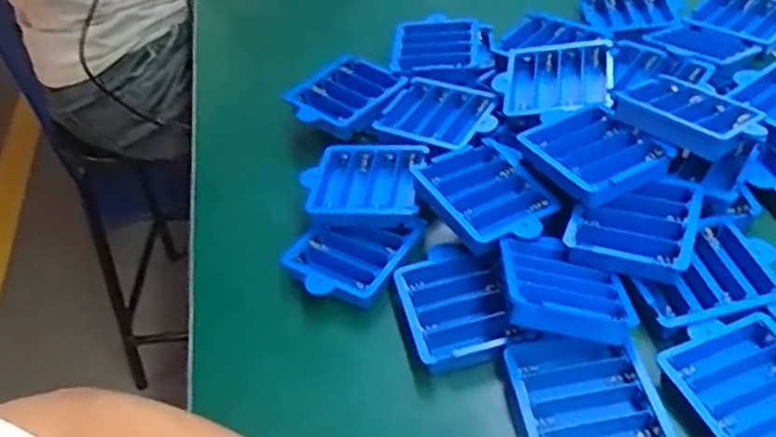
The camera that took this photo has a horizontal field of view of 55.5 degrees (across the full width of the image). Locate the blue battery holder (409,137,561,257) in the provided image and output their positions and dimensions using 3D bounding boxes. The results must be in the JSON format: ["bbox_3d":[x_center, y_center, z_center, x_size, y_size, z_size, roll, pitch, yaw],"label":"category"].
[{"bbox_3d":[0.060,-0.017,0.437,0.069,0.013,0.080,-28,46,-18],"label":"blue battery holder"}]

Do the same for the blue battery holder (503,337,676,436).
[{"bbox_3d":[0.095,0.087,0.354,0.065,0.012,0.067,-9,43,1],"label":"blue battery holder"}]

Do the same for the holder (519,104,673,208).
[{"bbox_3d":[0.119,-0.037,0.436,0.065,0.025,0.070,-25,45,-16],"label":"holder"}]

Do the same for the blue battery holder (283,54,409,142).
[{"bbox_3d":[-0.029,-0.088,0.543,0.065,0.024,0.080,25,54,32],"label":"blue battery holder"}]

